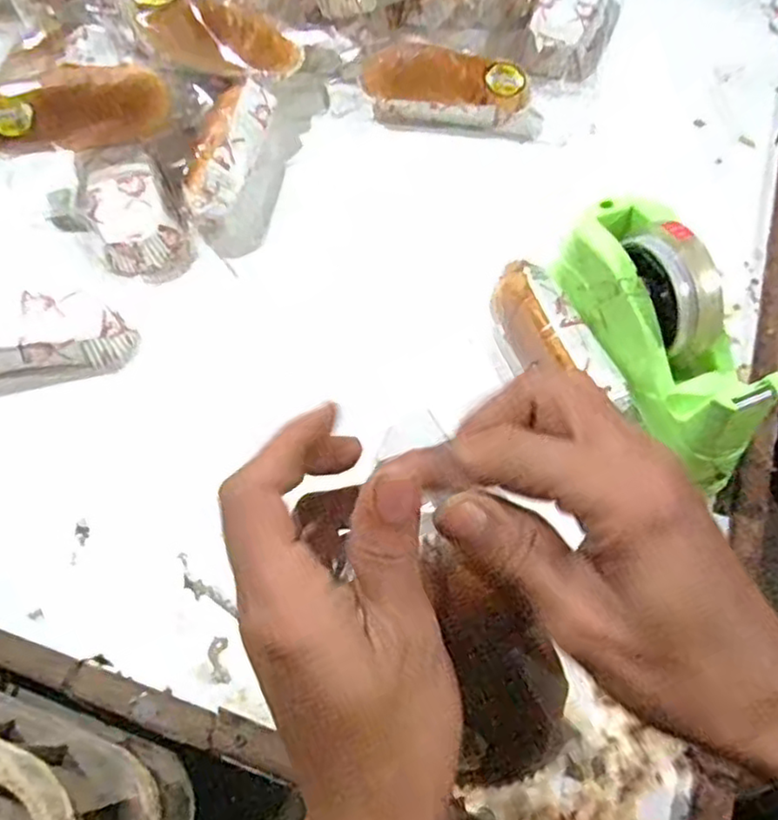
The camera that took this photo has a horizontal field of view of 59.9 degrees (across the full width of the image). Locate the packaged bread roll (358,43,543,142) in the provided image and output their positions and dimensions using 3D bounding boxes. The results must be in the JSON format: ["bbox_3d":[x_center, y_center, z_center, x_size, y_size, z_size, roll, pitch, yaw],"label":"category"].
[{"bbox_3d":[0.061,-0.296,0.629,0.168,0.057,0.063,5,65,2],"label":"packaged bread roll"}]

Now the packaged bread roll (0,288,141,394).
[{"bbox_3d":[-0.268,-0.057,0.510,0.133,0.045,0.064,-10,65,-5],"label":"packaged bread roll"}]

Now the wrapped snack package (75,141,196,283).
[{"bbox_3d":[-0.213,-0.167,0.564,0.072,0.031,0.130,-27,68,-12],"label":"wrapped snack package"}]

